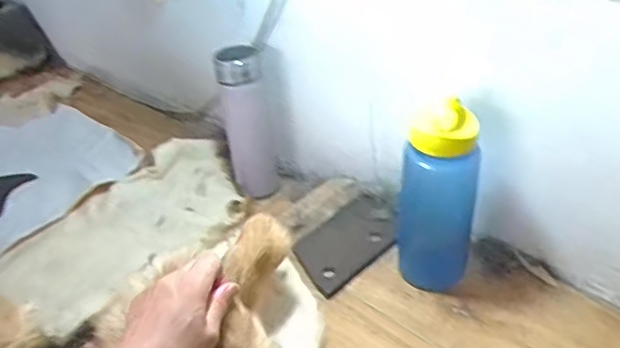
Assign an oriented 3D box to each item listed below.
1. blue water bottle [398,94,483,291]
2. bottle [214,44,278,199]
[{"bbox_3d":[0.144,0.021,0.655,0.080,0.216,0.088,10,38,21],"label":"blue water bottle"},{"bbox_3d":[-0.090,-0.063,0.866,0.072,0.249,0.066,-10,37,-2],"label":"bottle"}]

